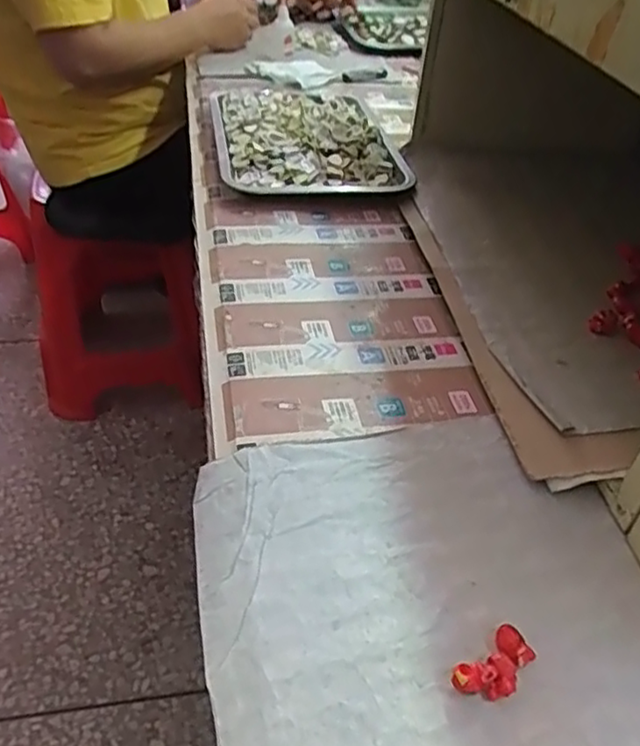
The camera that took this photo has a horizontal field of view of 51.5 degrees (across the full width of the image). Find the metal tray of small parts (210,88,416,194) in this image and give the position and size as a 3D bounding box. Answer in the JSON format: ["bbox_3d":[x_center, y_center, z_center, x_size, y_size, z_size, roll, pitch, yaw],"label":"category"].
[{"bbox_3d":[-0.023,-0.294,0.815,0.211,0.037,0.293,-6,42,-9],"label":"metal tray of small parts"}]

